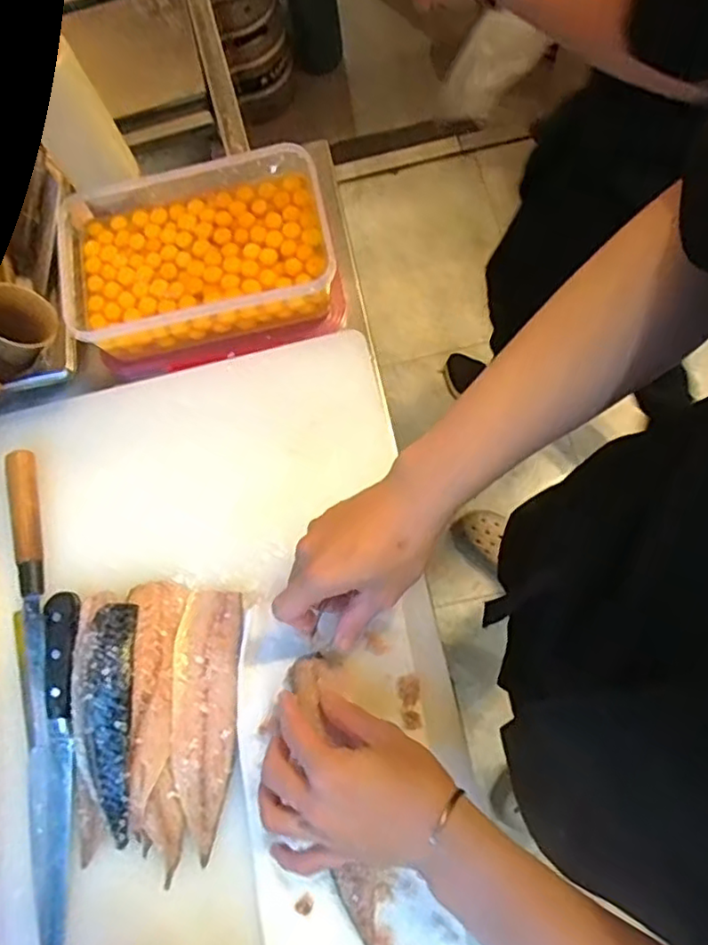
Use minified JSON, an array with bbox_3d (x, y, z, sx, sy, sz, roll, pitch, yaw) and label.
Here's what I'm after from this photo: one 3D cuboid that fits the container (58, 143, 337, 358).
[{"bbox_3d":[-0.155,-0.226,0.624,0.259,0.053,0.185,-12,73,2],"label":"container"}]

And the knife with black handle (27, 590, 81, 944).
[{"bbox_3d":[-0.250,0.241,0.520,0.043,0.023,0.274,-5,73,4],"label":"knife with black handle"}]

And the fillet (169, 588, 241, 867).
[{"bbox_3d":[-0.124,0.199,0.518,0.053,0.017,0.201,-1,73,6],"label":"fillet"}]

